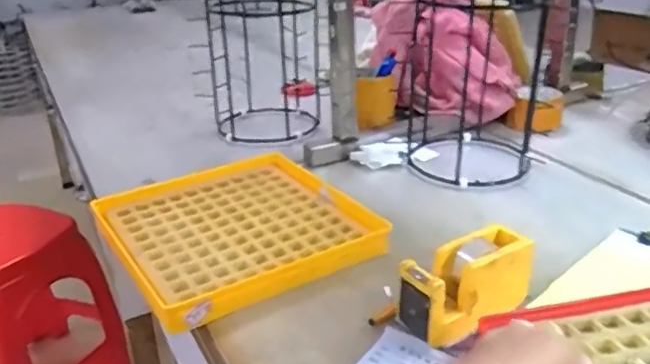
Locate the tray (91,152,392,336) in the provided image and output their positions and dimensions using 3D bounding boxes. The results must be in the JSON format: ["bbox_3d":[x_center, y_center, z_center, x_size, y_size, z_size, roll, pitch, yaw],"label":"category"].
[{"bbox_3d":[-0.109,0.053,0.727,0.283,0.041,0.287,-17,28,-27],"label":"tray"}]

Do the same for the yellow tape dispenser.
[{"bbox_3d":[0.131,0.100,0.558,0.125,0.076,0.052,-18,29,-30],"label":"yellow tape dispenser"}]

